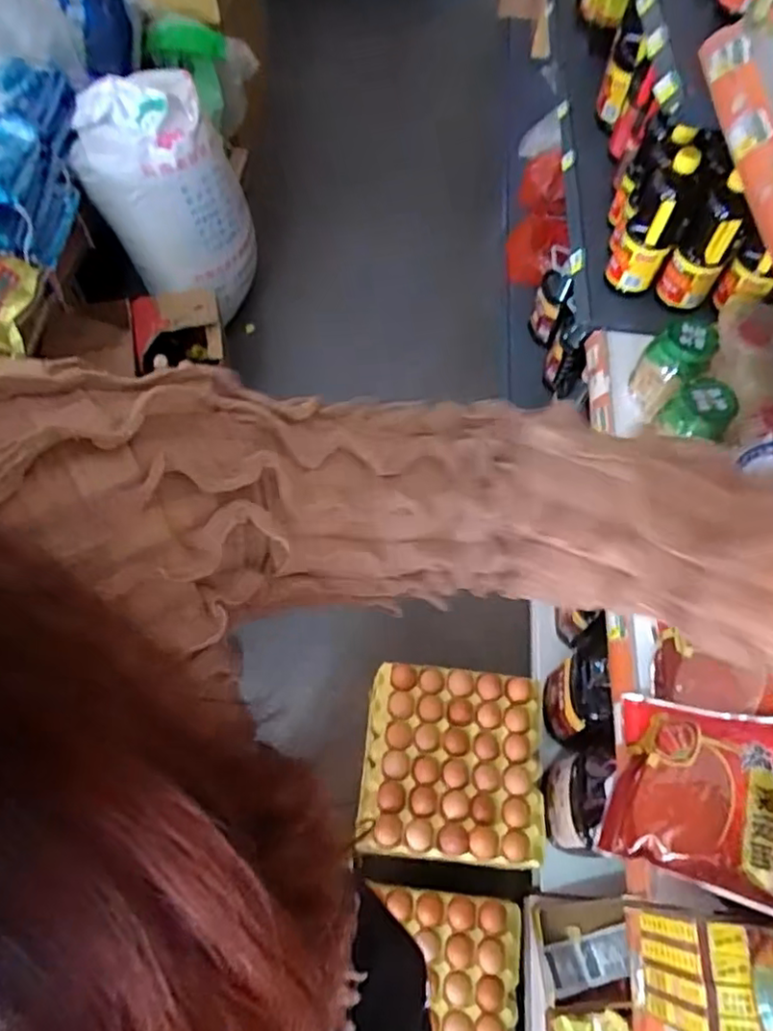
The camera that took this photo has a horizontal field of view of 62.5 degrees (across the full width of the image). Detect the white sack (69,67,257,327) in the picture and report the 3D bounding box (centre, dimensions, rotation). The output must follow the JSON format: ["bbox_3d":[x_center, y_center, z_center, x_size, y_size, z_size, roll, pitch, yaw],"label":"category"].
[{"bbox_3d":[-0.527,-0.738,1.590,0.352,0.522,0.230,-36,68,-20],"label":"white sack"}]

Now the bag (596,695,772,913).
[{"bbox_3d":[0.379,0.305,0.685,0.264,0.029,0.187,0,61,38],"label":"bag"}]

